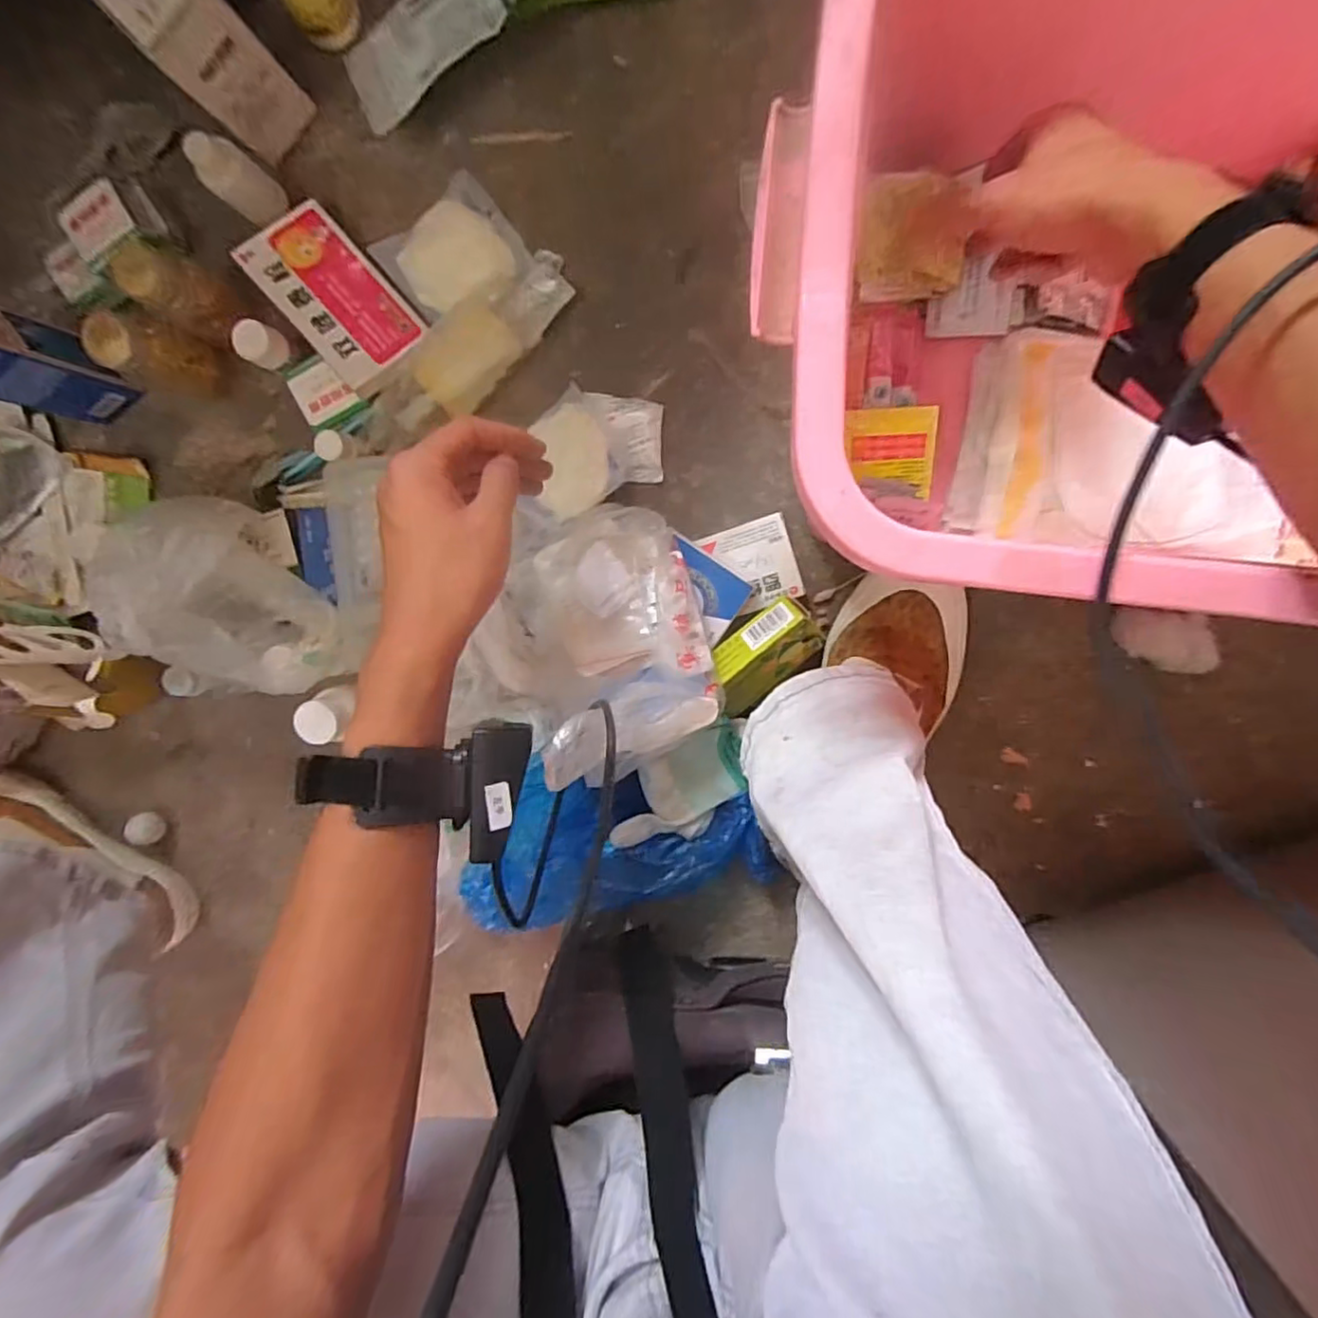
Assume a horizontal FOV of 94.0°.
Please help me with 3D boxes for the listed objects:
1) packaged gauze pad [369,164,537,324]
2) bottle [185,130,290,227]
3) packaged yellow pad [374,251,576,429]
[{"bbox_3d":[-0.167,-0.327,0.497,0.100,0.016,0.097,-39,93,10],"label":"packaged gauze pad"},{"bbox_3d":[-0.324,-0.369,0.476,0.034,0.068,0.036,1,99,6],"label":"bottle"},{"bbox_3d":[-0.145,-0.252,0.497,0.184,0.021,0.057,-42,93,-4],"label":"packaged yellow pad"}]

